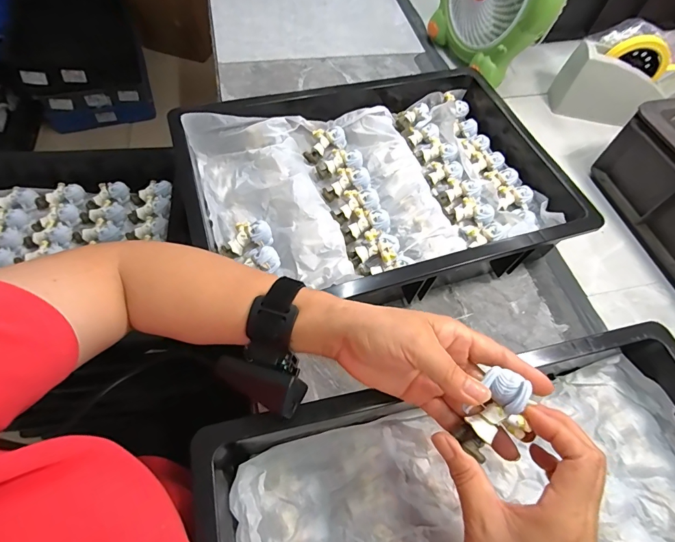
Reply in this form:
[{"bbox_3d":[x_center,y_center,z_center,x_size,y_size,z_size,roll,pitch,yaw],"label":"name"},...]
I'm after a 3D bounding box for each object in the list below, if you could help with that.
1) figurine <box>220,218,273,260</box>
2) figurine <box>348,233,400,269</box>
[{"bbox_3d":[-0.102,-0.036,0.424,0.061,0.019,0.031,-27,66,11],"label":"figurine"},{"bbox_3d":[0.043,-0.018,0.429,0.056,0.031,0.033,-21,63,19],"label":"figurine"}]

